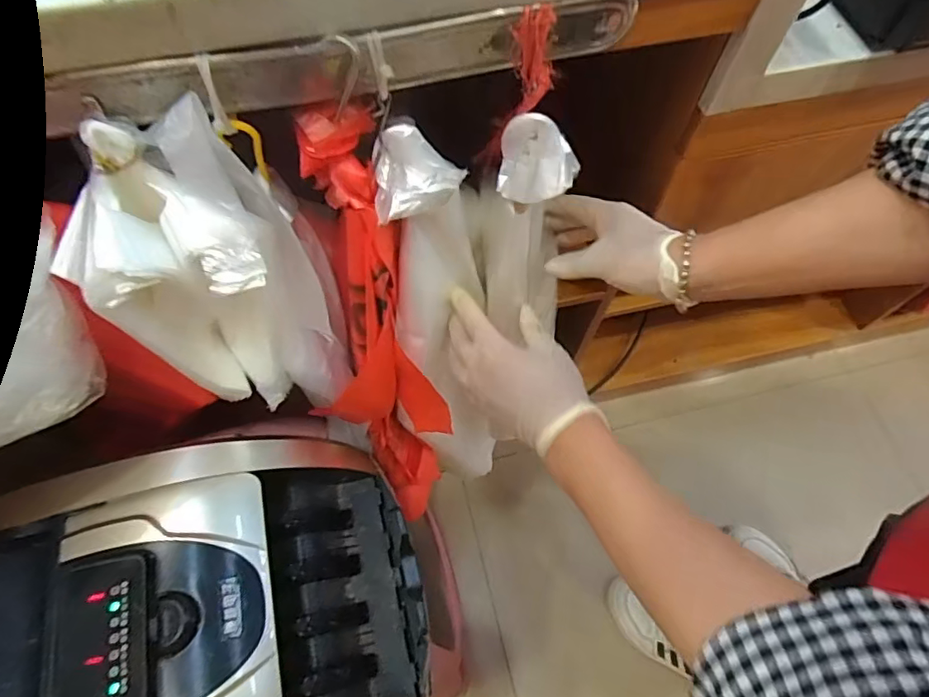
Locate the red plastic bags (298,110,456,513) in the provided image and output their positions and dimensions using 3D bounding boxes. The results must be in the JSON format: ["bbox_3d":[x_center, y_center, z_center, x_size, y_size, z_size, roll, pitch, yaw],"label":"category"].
[{"bbox_3d":[-0.065,0.011,0.438,0.087,0.394,0.051,-12,44,-7],"label":"red plastic bags"}]

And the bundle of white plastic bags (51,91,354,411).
[{"bbox_3d":[-0.151,-0.041,0.336,0.113,0.190,0.100,-14,65,-8],"label":"bundle of white plastic bags"}]

